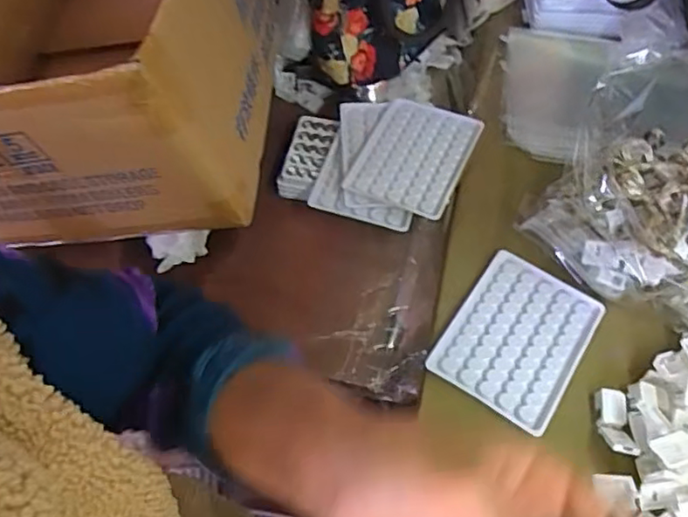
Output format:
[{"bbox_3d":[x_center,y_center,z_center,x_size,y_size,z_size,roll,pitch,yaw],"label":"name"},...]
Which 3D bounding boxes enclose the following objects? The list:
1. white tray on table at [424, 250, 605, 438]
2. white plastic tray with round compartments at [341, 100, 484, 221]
[{"bbox_3d":[0.134,0.059,0.470,0.094,0.013,0.130,32,61,17],"label":"white tray on table"},{"bbox_3d":[0.065,-0.096,0.569,0.094,0.010,0.121,23,59,12],"label":"white plastic tray with round compartments"}]

